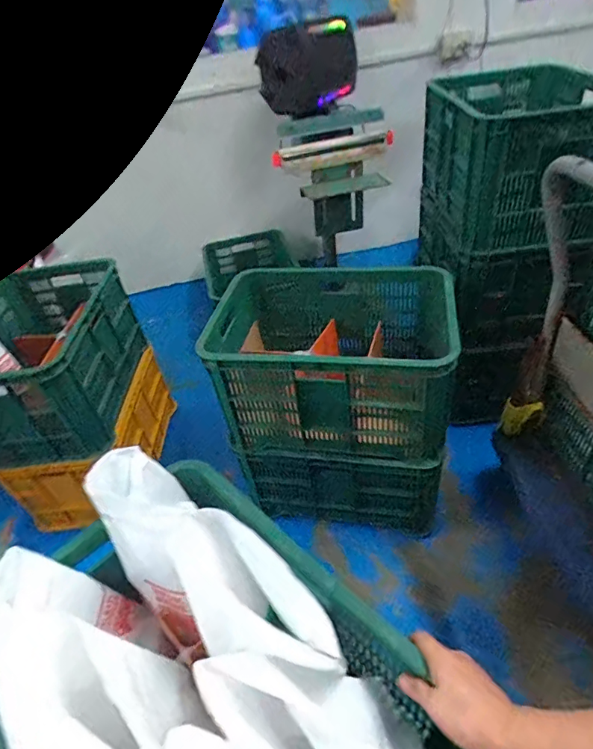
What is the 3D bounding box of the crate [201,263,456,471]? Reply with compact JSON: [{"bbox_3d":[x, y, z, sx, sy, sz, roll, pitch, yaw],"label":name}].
[{"bbox_3d":[0.088,-0.044,1.086,0.497,0.312,0.365,6,41,10],"label":"crate"}]

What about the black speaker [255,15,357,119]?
[{"bbox_3d":[0.041,-1.012,1.495,0.238,0.234,0.272,15,46,21],"label":"black speaker"}]

